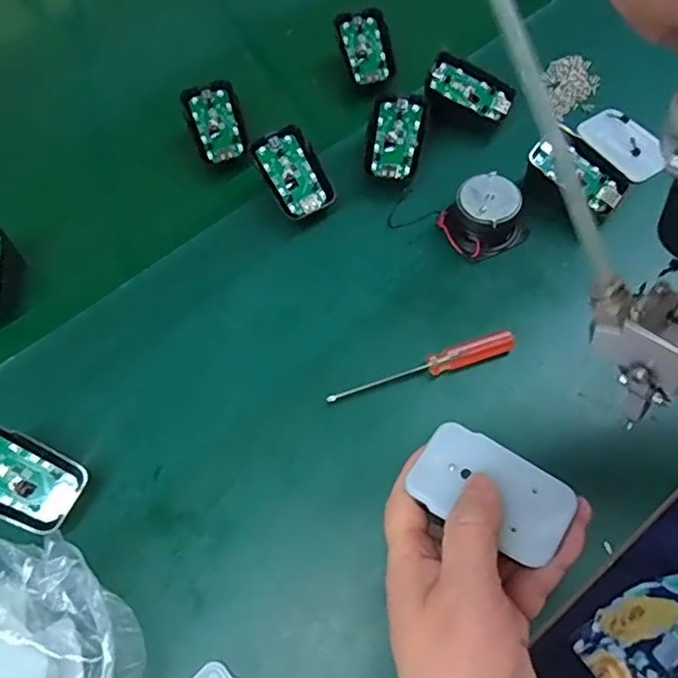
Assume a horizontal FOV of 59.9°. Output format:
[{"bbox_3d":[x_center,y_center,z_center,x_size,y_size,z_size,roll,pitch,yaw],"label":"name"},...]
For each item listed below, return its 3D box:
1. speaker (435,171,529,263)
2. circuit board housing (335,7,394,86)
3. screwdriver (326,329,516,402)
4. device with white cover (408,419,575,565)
[{"bbox_3d":[0.106,-0.089,0.422,0.055,0.034,0.048,-26,65,-8],"label":"speaker"},{"bbox_3d":[0.024,-0.253,0.512,0.041,0.011,0.070,-16,81,3],"label":"circuit board housing"},{"bbox_3d":[0.054,0.019,0.383,0.125,0.009,0.015,-17,64,-4],"label":"screwdriver"},{"bbox_3d":[0.070,0.068,0.269,0.067,0.013,0.041,29,70,15],"label":"device with white cover"}]

